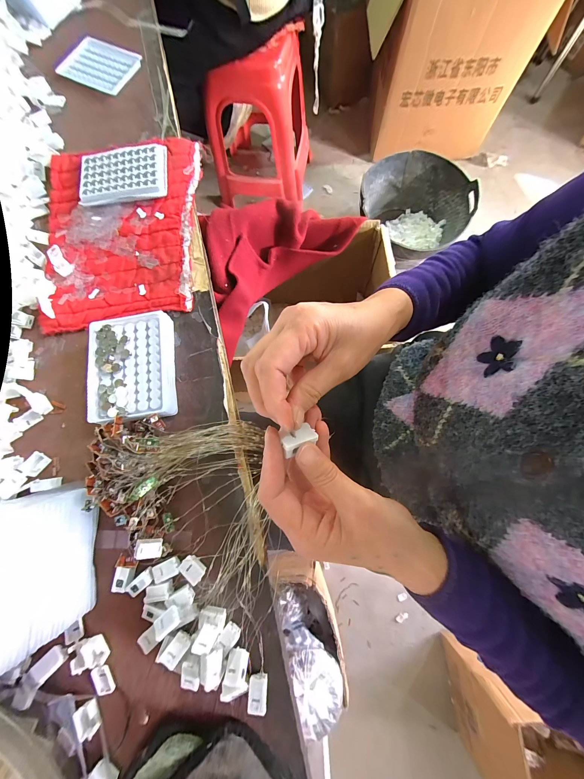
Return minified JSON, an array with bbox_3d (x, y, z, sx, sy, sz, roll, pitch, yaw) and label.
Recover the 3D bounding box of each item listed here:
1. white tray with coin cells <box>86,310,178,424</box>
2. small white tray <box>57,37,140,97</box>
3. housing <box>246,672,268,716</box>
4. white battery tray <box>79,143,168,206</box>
[{"bbox_3d":[-0.202,-0.027,0.353,0.107,0.027,0.132,-8,77,-1],"label":"white tray with coin cells"},{"bbox_3d":[-0.350,-0.588,0.497,0.131,0.008,0.093,31,79,8],"label":"small white tray"},{"bbox_3d":[-0.034,0.301,0.273,0.019,0.015,0.025,1,77,1],"label":"housing"},{"bbox_3d":[-0.260,-0.334,0.428,0.130,0.016,0.096,-8,77,-1],"label":"white battery tray"}]

